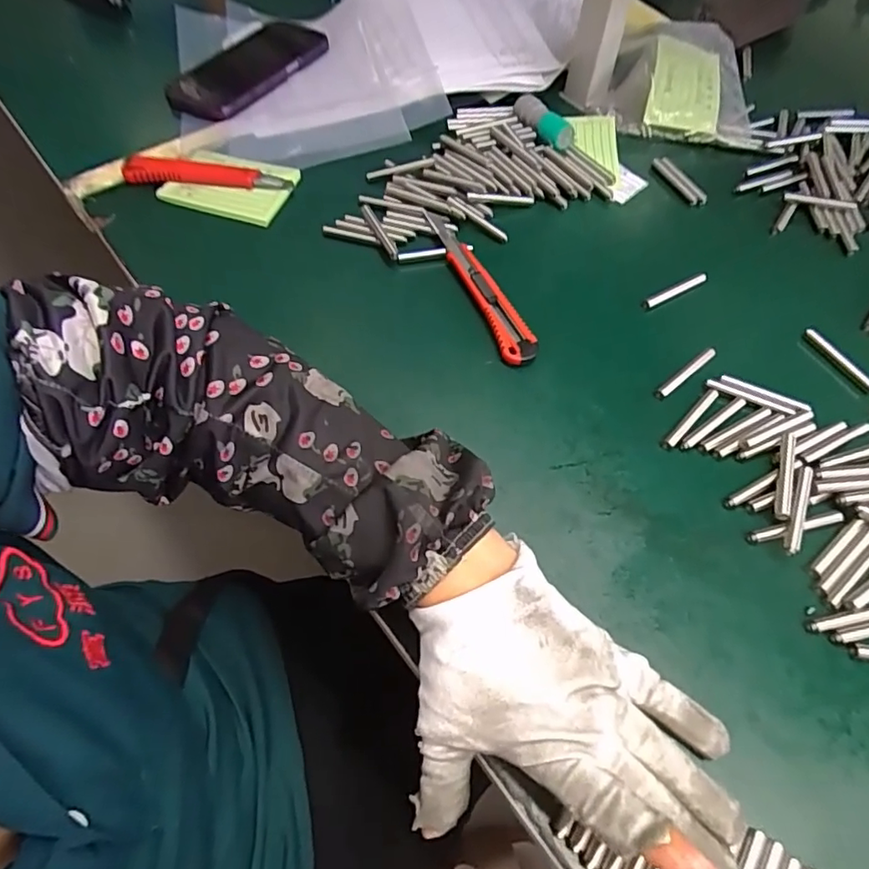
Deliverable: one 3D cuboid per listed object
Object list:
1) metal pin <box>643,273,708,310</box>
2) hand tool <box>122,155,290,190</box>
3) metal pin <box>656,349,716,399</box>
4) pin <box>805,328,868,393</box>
[{"bbox_3d":[0.180,-0.107,0.417,0.060,0.004,0.008,-27,62,-15],"label":"metal pin"},{"bbox_3d":[-0.187,-0.213,0.458,0.132,0.017,0.016,4,58,3],"label":"hand tool"},{"bbox_3d":[0.171,-0.042,0.379,0.056,0.004,0.006,-34,64,-19],"label":"metal pin"},{"bbox_3d":[0.283,-0.053,0.390,0.008,0.006,0.059,-25,61,-14],"label":"pin"}]

